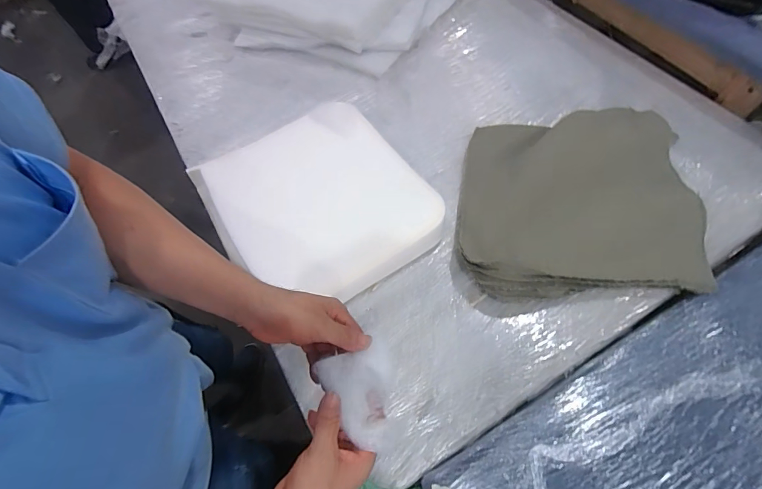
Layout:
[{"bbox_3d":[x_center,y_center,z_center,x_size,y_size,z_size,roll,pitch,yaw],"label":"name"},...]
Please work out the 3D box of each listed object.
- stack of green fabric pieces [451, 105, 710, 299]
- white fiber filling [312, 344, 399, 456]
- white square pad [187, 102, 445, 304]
[{"bbox_3d":[0.401,-0.106,0.825,0.474,0.083,0.461,-2,61,2],"label":"stack of green fabric pieces"},{"bbox_3d":[-0.012,0.168,0.435,0.079,0.035,0.104,-25,62,-10],"label":"white fiber filling"},{"bbox_3d":[-0.142,-0.093,0.868,0.423,0.056,0.469,-30,64,-13],"label":"white square pad"}]

